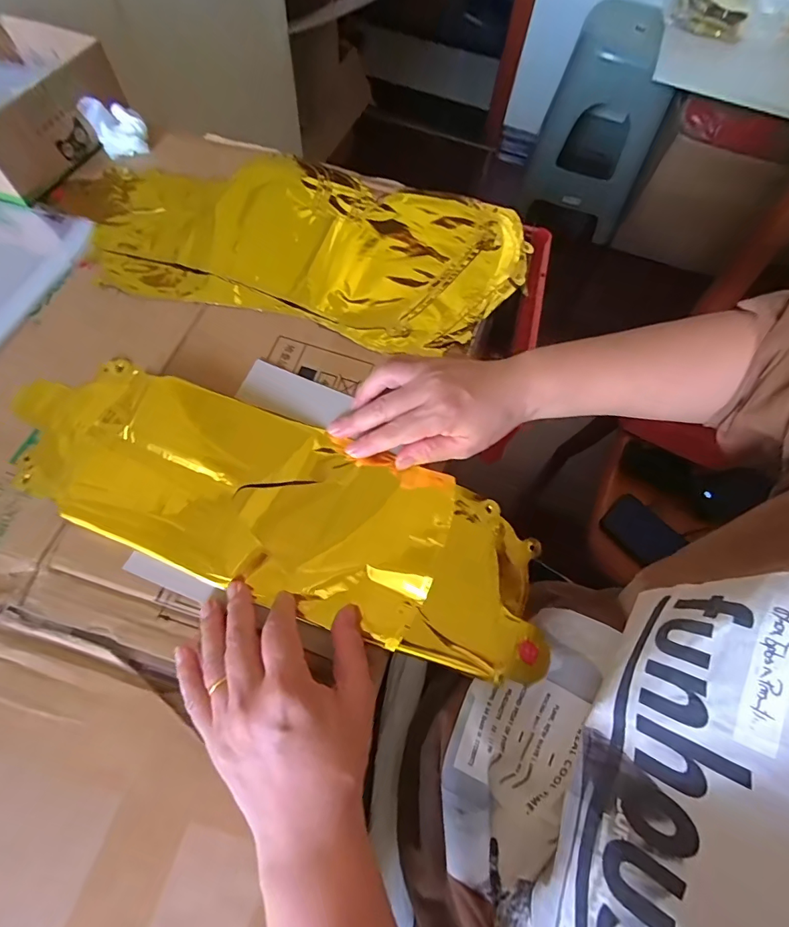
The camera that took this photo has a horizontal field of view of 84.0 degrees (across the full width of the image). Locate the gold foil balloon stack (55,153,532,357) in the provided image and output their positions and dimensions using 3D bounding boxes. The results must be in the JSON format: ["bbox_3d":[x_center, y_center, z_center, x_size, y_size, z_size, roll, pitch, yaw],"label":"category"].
[{"bbox_3d":[-0.096,-0.226,0.442,0.442,0.023,0.214,14,66,2],"label":"gold foil balloon stack"}]

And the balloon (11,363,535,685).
[{"bbox_3d":[-0.084,0.031,0.329,0.410,0.021,0.131,22,66,3],"label":"balloon"}]

